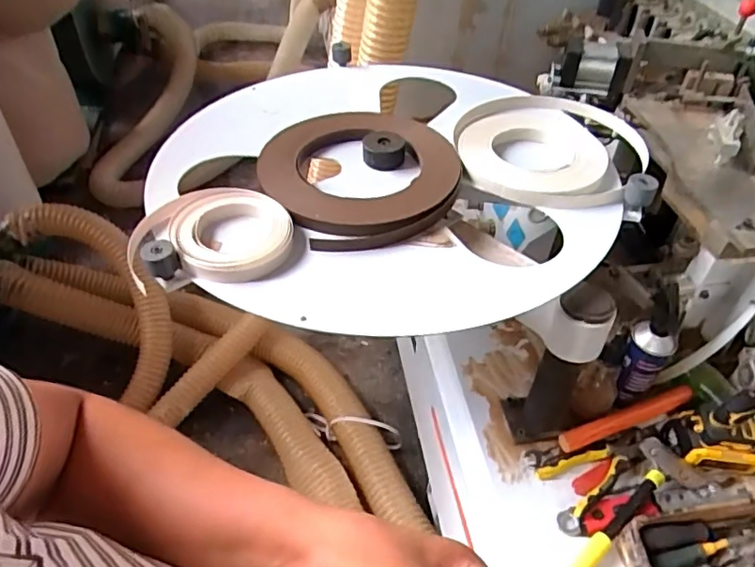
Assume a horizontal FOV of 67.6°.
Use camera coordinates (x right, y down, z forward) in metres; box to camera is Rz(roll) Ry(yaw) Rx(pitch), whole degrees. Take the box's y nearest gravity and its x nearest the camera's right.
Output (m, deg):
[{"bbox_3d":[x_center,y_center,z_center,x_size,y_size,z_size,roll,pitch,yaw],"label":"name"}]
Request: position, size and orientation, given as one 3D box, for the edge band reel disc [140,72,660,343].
[{"bbox_3d":[0.020,-0.179,0.912,0.765,0.082,0.708,12,46,10],"label":"edge band reel disc"}]

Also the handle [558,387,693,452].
[{"bbox_3d":[0.413,0.222,0.933,0.250,0.025,0.030,-14,47,-15],"label":"handle"}]

